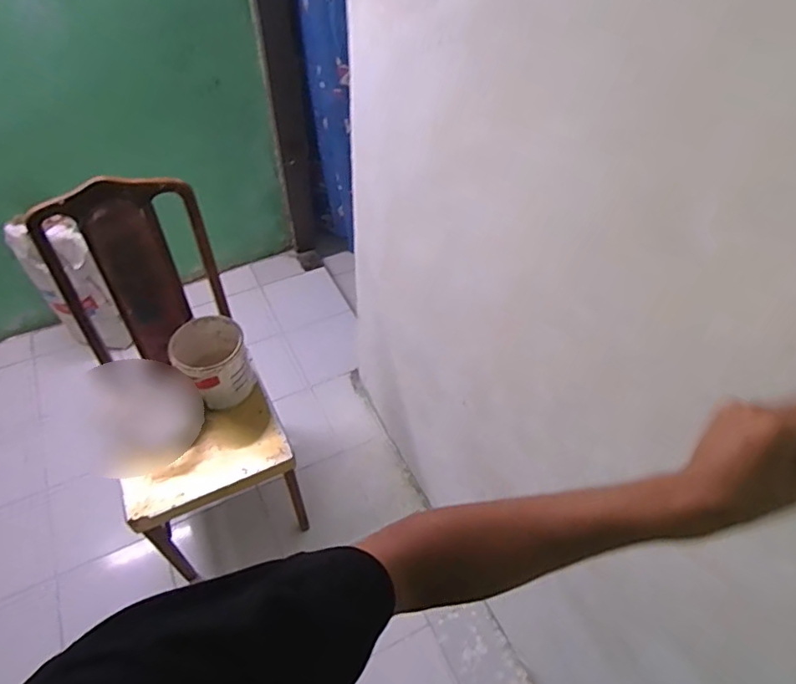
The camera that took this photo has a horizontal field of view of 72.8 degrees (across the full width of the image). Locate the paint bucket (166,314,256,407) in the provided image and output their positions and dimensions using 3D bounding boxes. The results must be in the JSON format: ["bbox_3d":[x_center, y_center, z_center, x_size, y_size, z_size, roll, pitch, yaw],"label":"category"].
[{"bbox_3d":[-0.489,0.050,1.429,0.174,0.161,0.187,1,50,-1],"label":"paint bucket"}]

